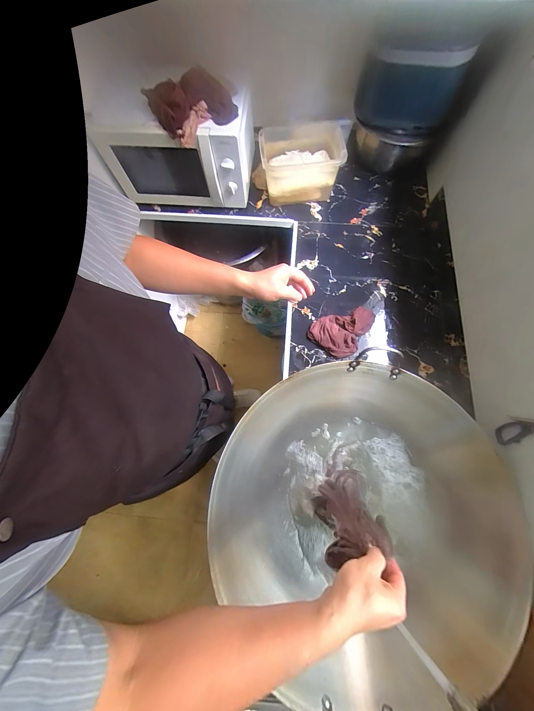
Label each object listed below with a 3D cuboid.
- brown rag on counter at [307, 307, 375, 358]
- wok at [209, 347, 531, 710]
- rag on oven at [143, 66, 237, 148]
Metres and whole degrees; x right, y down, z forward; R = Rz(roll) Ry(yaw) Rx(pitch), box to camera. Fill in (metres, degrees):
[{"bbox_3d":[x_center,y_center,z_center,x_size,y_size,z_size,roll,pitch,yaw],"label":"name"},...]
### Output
[{"bbox_3d":[0.215,-0.083,0.720,0.138,0.039,0.160,36,78,10],"label":"brown rag on counter"},{"bbox_3d":[0.198,0.312,0.536,0.550,0.149,0.578,0,75,1],"label":"wok"},{"bbox_3d":[-0.180,-0.586,0.592,0.217,0.097,0.076,1,75,1],"label":"rag on oven"}]

